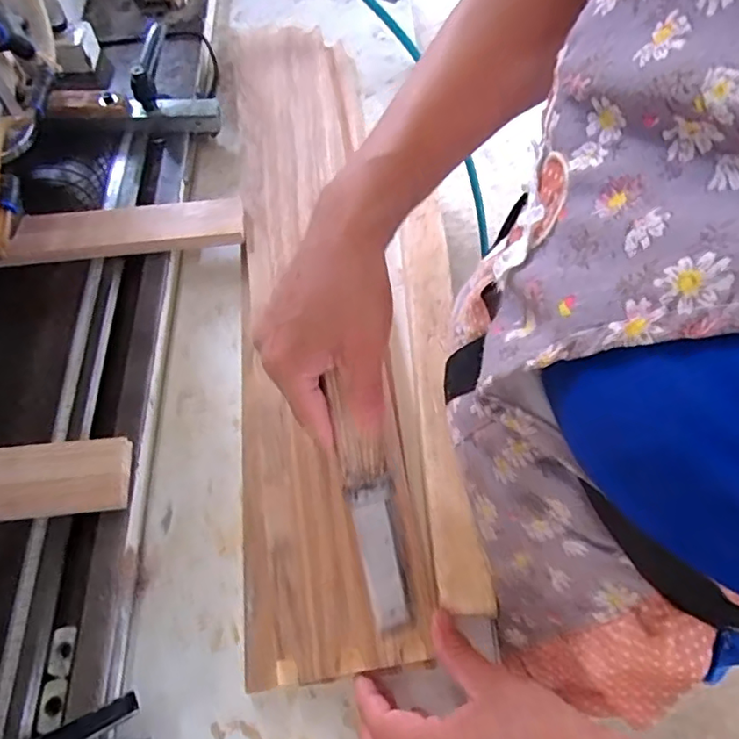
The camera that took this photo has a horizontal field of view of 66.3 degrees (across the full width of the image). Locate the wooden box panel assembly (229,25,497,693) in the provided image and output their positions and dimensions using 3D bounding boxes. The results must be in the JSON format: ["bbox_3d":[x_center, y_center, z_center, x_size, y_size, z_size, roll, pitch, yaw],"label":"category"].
[{"bbox_3d":[-0.034,-0.096,0.492,0.184,0.047,0.624,-8,63,-7],"label":"wooden box panel assembly"}]

